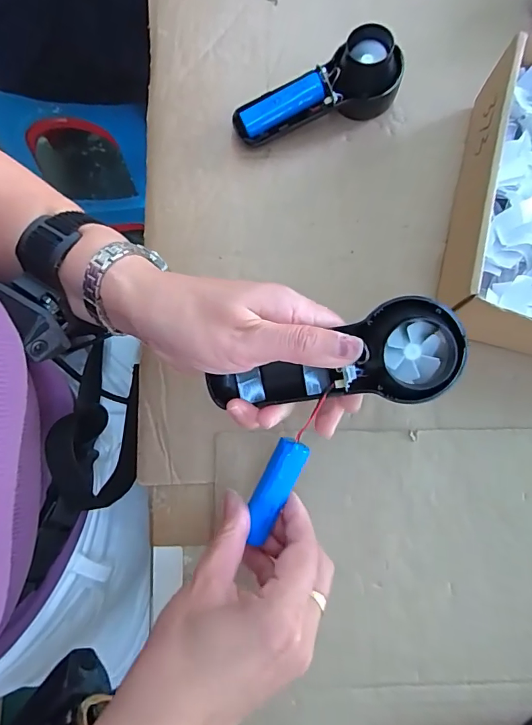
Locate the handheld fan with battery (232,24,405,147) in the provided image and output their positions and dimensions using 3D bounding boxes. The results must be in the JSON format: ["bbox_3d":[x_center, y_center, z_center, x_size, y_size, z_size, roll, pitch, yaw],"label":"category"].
[{"bbox_3d":[0.043,-0.235,0.386,0.146,0.053,0.054,-15,78,-4],"label":"handheld fan with battery"}]

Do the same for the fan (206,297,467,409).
[{"bbox_3d":[0.040,0.003,0.267,0.148,0.027,0.055,-12,77,16],"label":"fan"}]

